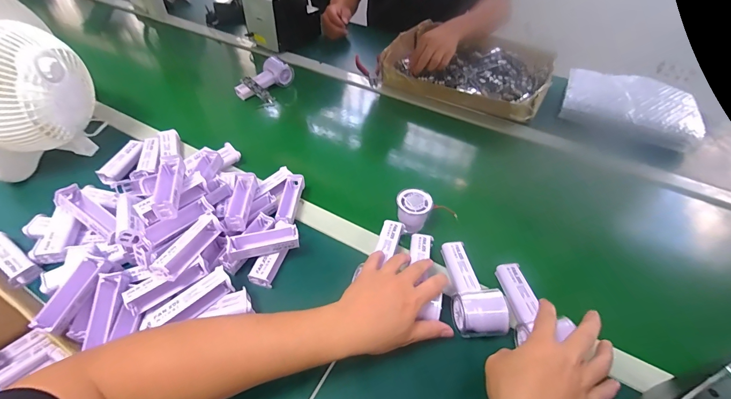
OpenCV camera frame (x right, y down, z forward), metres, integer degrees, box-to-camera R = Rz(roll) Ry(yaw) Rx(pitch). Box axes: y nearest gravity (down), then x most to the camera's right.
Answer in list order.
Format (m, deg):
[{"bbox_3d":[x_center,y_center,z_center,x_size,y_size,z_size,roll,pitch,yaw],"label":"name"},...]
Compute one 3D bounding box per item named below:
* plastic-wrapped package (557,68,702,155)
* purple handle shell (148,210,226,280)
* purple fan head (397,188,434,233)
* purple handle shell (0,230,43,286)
[{"bbox_3d":[0.606,-0.222,0.807,0.268,0.058,0.208,22,50,18],"label":"plastic-wrapped package"},{"bbox_3d":[-0.236,0.060,0.466,0.027,0.024,0.102,18,49,13],"label":"purple handle shell"},{"bbox_3d":[0.079,0.018,0.574,0.055,0.052,0.055,7,47,4],"label":"purple fan head"},{"bbox_3d":[-0.523,0.086,0.510,0.113,0.021,0.037,25,51,20],"label":"purple handle shell"}]

